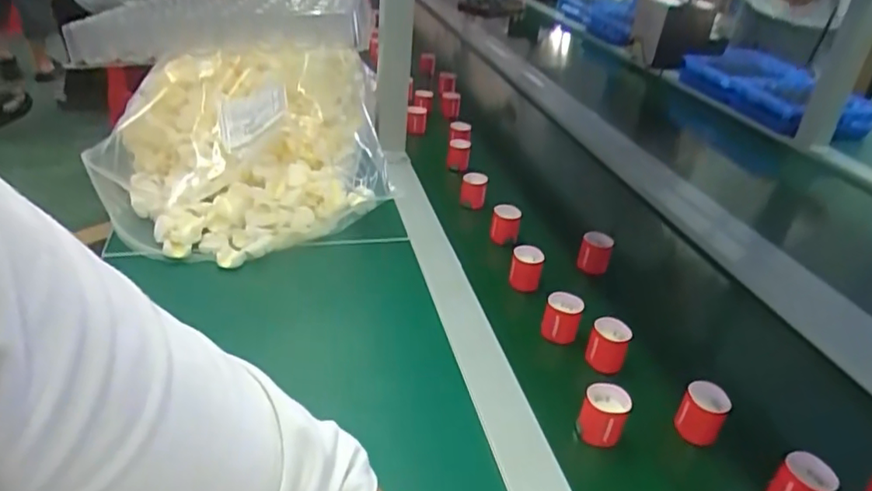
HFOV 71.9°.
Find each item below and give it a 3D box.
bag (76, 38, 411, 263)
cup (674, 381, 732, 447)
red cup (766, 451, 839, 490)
[{"bbox_3d":[-0.195,-0.117,0.644,0.266,0.076,0.301,-6,58,-15],"label":"bag"},{"bbox_3d":[0.198,0.124,0.446,0.031,0.038,0.030,3,31,-2],"label":"cup"},{"bbox_3d":[0.238,0.159,0.392,0.026,0.037,0.030,-18,38,-33],"label":"red cup"}]

